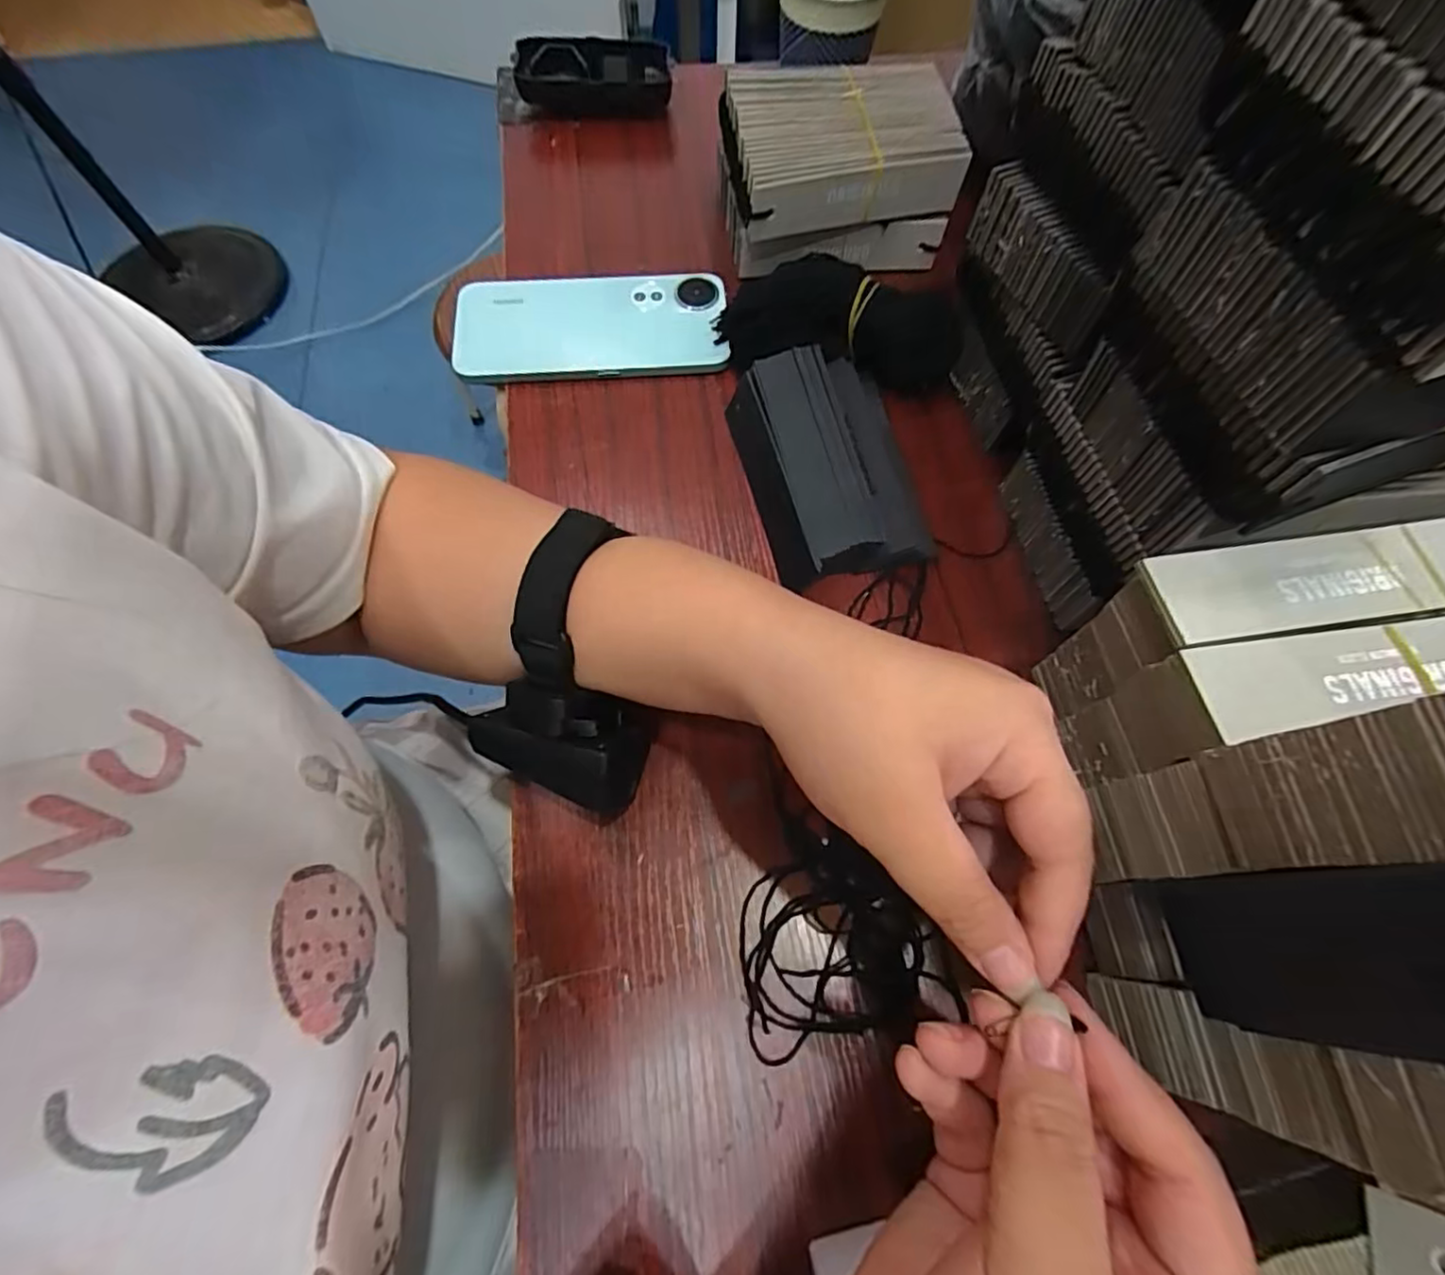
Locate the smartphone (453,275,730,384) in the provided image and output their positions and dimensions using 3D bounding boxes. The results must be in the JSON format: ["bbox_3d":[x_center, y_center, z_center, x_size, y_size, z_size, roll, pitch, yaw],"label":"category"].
[{"bbox_3d":[-0.078,-0.189,0.378,0.156,0.014,0.075,-6,68,-3],"label":"smartphone"}]

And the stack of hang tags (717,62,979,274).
[{"bbox_3d":[0.068,-0.289,0.388,0.131,0.061,0.099,-9,68,-5],"label":"stack of hang tags"}]

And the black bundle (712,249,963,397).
[{"bbox_3d":[0.069,-0.188,0.363,0.141,0.040,0.073,5,67,1],"label":"black bundle"}]

